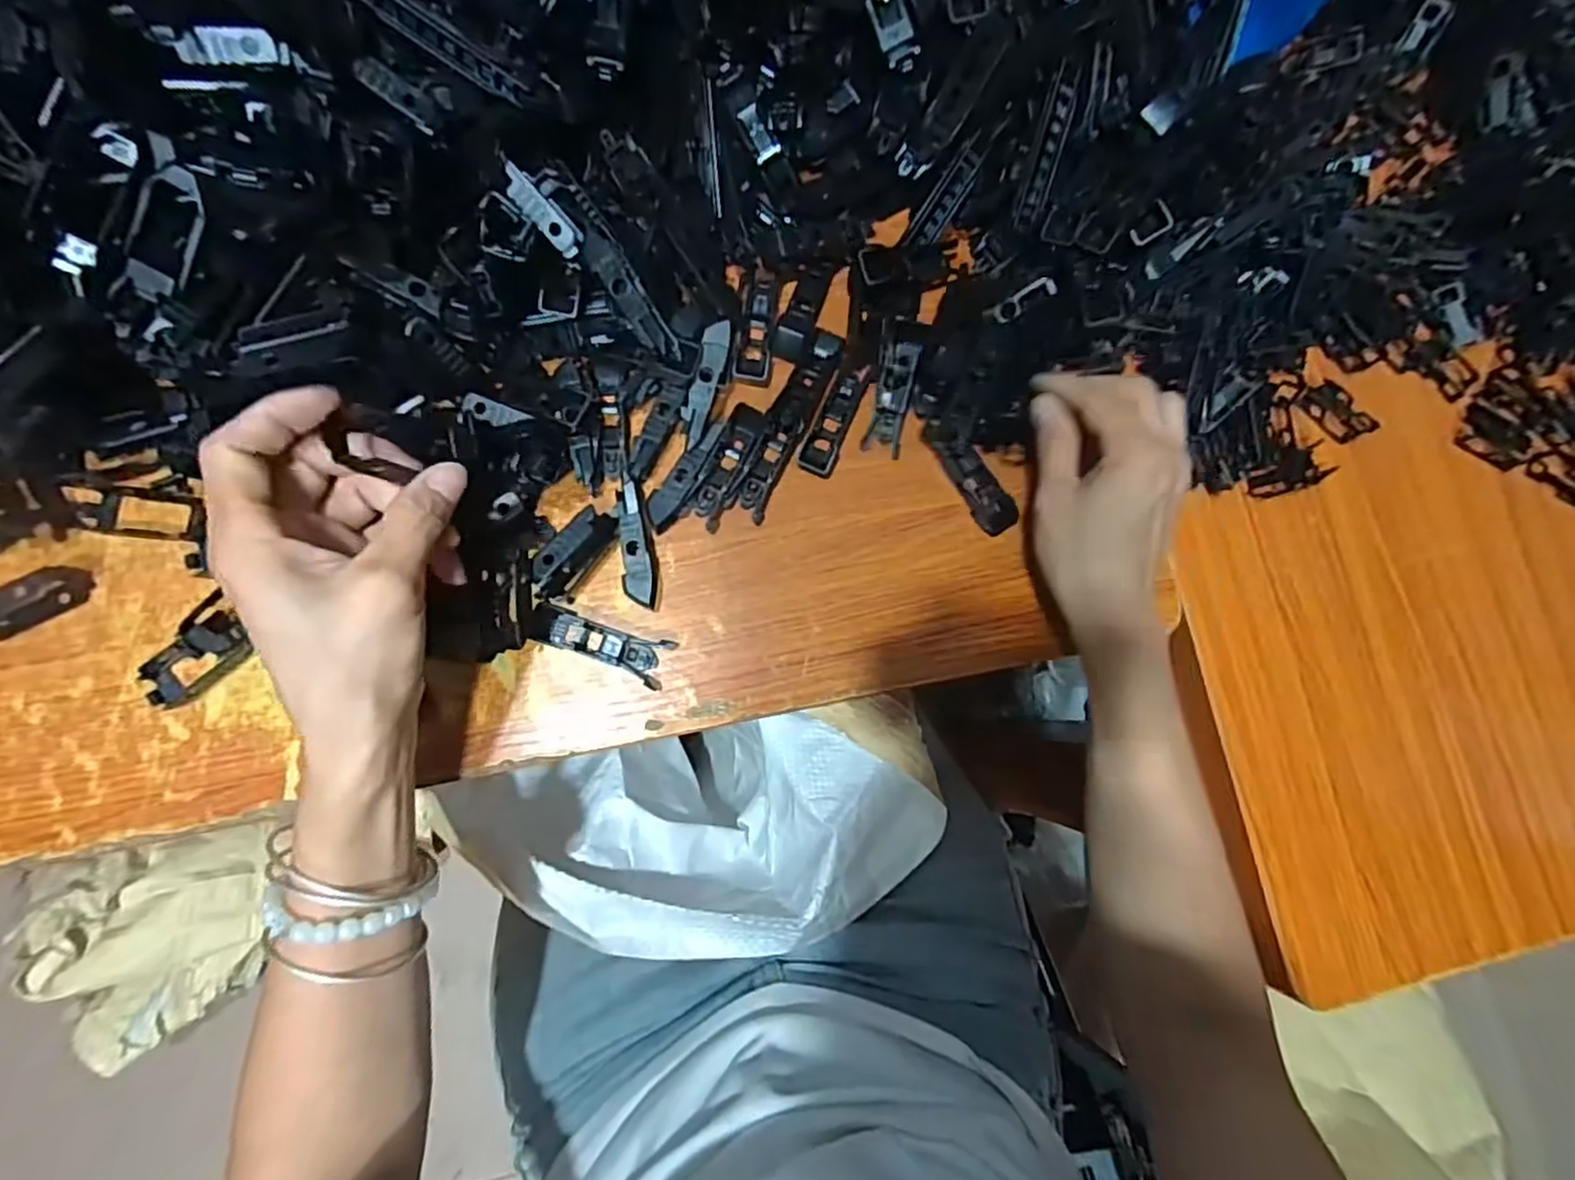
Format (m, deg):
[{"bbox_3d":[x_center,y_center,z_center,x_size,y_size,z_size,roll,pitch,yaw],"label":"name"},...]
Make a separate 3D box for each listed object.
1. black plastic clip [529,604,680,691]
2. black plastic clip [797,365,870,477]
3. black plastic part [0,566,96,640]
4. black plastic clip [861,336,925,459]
[{"bbox_3d":[-0.092,0.026,0.333,0.068,0.012,0.023,20,80,-3],"label":"black plastic clip"},{"bbox_3d":[0.025,-0.092,0.362,0.018,0.007,0.065,22,80,-2],"label":"black plastic clip"},{"bbox_3d":[-0.346,0.006,0.305,0.049,0.023,0.013,-28,86,-9],"label":"black plastic part"},{"bbox_3d":[0.056,-0.103,0.361,0.020,0.013,0.059,11,98,-4],"label":"black plastic clip"}]

